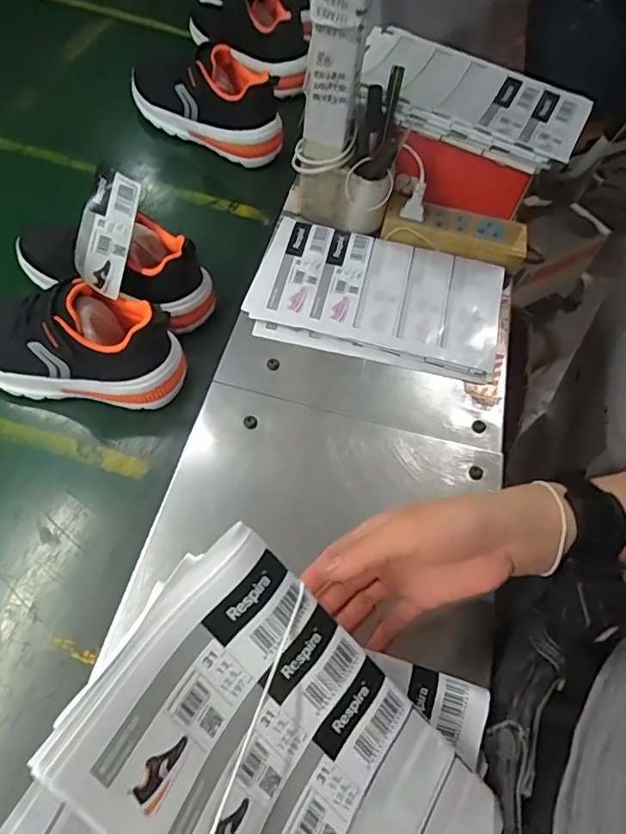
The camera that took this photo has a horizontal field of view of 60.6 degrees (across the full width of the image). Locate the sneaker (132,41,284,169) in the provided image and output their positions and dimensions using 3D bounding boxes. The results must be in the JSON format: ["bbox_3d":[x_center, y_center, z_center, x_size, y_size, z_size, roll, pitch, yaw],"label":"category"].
[{"bbox_3d":[-0.136,-0.396,0.674,0.202,0.115,0.070,20,59,3],"label":"sneaker"}]

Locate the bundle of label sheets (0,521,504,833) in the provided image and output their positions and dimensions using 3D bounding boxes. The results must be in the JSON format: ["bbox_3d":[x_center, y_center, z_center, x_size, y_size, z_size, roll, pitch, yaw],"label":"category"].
[{"bbox_3d":[0.003,0.180,0.275,0.248,0.027,0.174,44,49,-14],"label":"bundle of label sheets"}]

